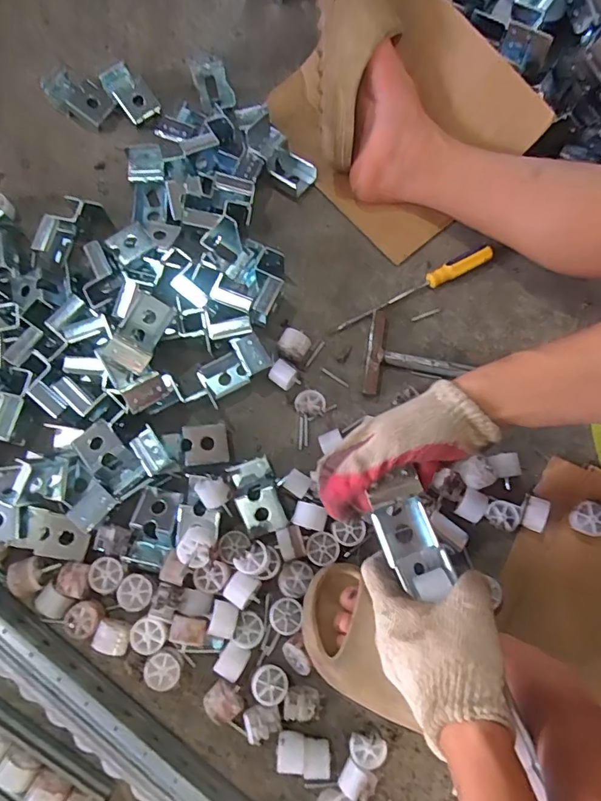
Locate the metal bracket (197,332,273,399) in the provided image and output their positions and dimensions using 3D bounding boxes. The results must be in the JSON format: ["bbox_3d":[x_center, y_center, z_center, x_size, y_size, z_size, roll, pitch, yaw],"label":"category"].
[{"bbox_3d":[-0.078,-0.040,0.563,0.079,0.042,0.049,-28,76,-7],"label":"metal bracket"}]

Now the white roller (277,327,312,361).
[{"bbox_3d":[-0.007,-0.065,0.579,0.035,0.035,0.028,37,78,10],"label":"white roller"}]

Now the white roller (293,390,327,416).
[{"bbox_3d":[0.012,0.003,0.566,0.035,0.021,0.027,7,75,2],"label":"white roller"}]

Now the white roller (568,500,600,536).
[{"bbox_3d":[0.307,0.125,0.514,0.032,0.029,0.034,0,74,0],"label":"white roller"}]

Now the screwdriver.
[{"bbox_3d":[0.141,-0.141,0.596,0.209,0.026,0.022,-26,76,-7],"label":"screwdriver"}]

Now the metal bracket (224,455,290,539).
[{"bbox_3d":[-0.048,0.104,0.529,0.049,0.030,0.084,-17,75,-4],"label":"metal bracket"}]

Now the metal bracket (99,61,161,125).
[{"bbox_3d":[-0.238,-0.425,0.669,0.046,0.031,0.090,-38,78,-10],"label":"metal bracket"}]

